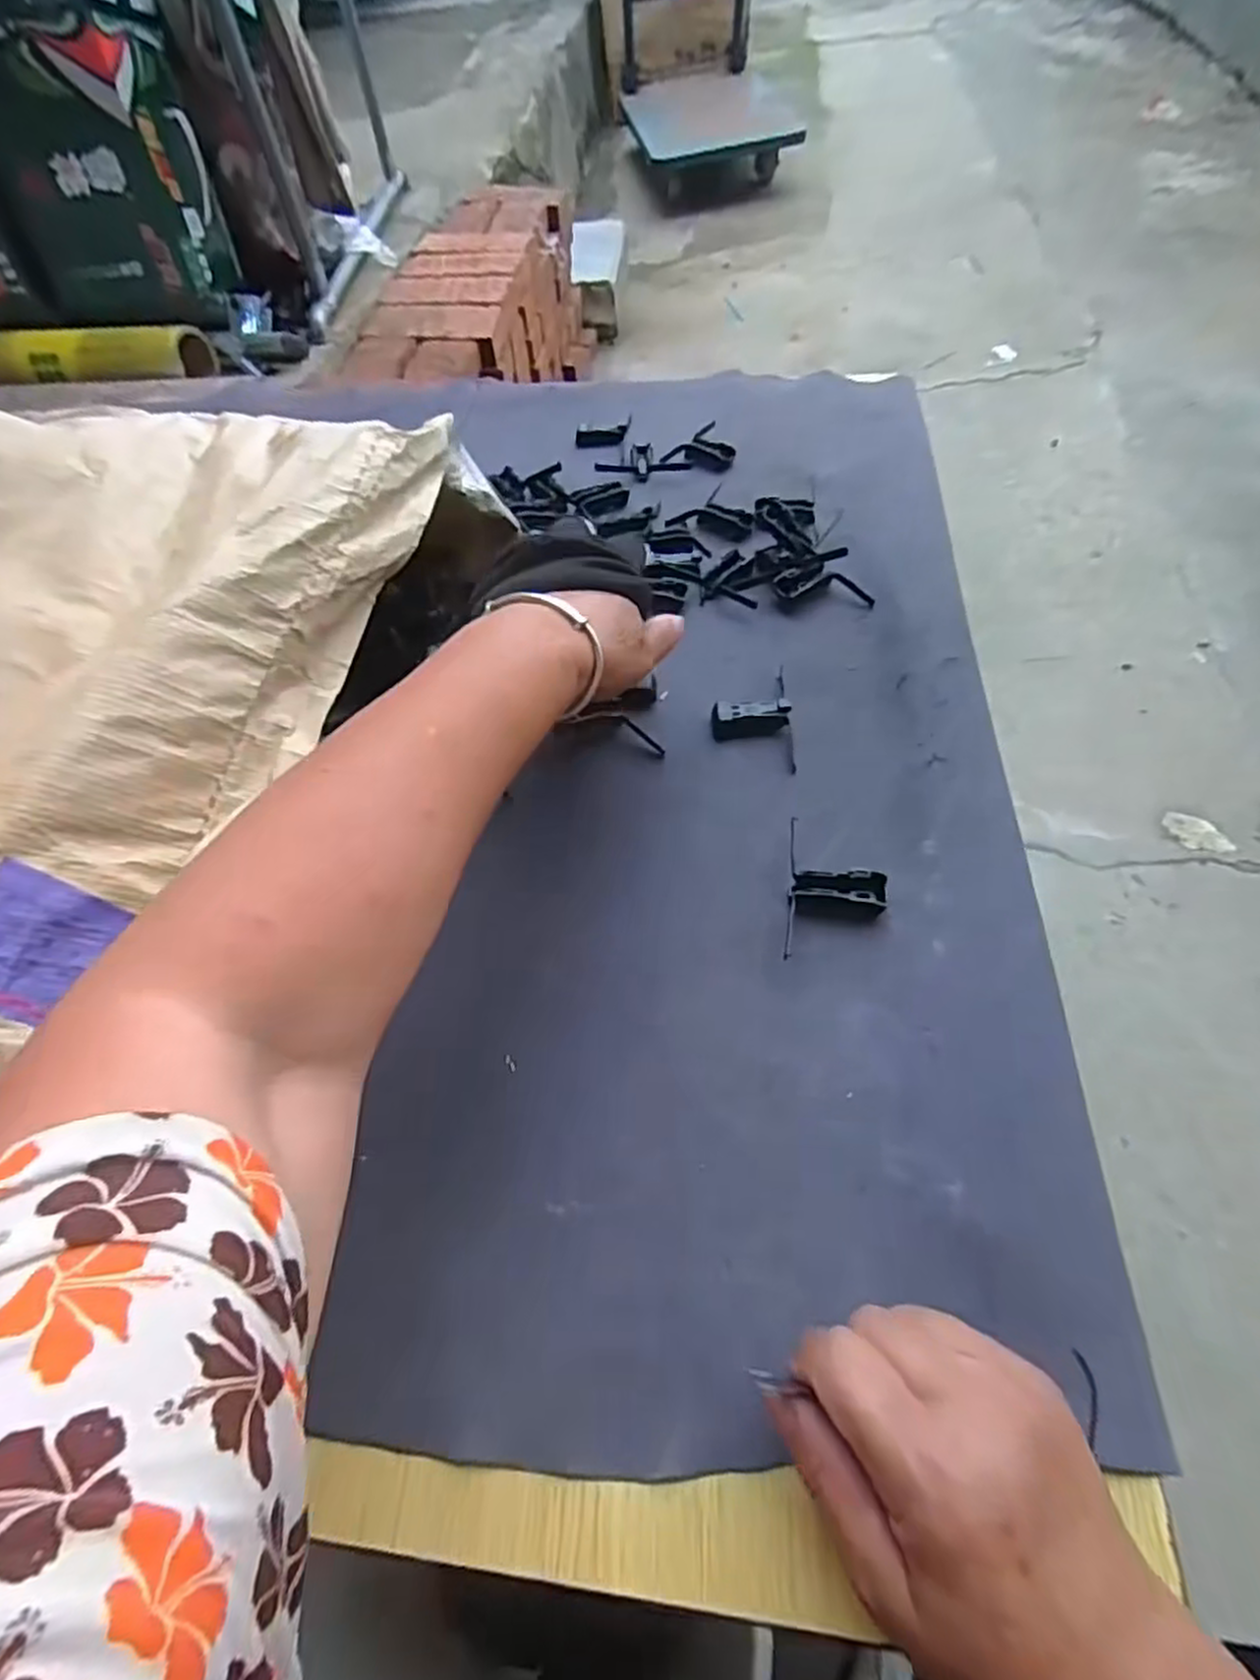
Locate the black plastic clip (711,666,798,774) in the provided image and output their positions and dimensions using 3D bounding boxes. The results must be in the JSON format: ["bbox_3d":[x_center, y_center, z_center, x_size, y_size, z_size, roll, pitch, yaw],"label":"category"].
[{"bbox_3d":[0.076,-0.080,0.455,0.049,0.014,0.082,-2,58,5],"label":"black plastic clip"}]

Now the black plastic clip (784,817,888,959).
[{"bbox_3d":[0.108,0.023,0.377,0.048,0.013,0.079,5,59,10],"label":"black plastic clip"}]

